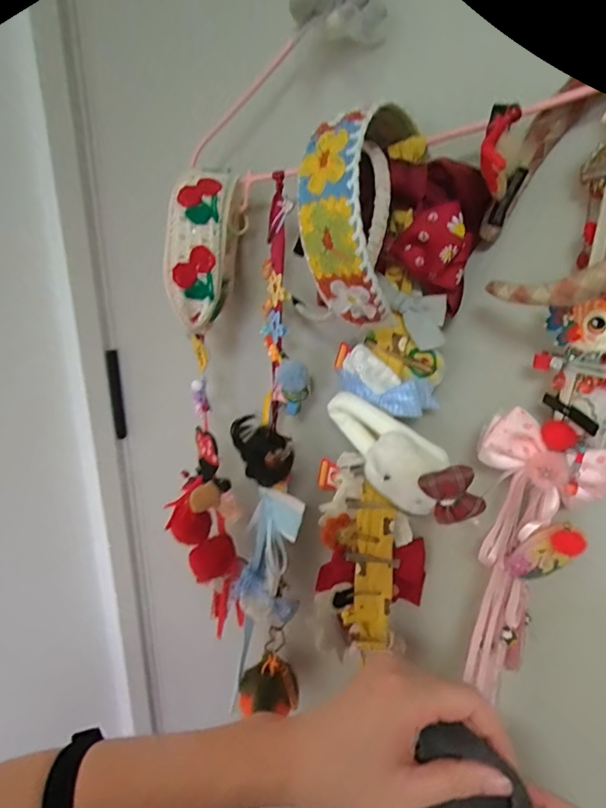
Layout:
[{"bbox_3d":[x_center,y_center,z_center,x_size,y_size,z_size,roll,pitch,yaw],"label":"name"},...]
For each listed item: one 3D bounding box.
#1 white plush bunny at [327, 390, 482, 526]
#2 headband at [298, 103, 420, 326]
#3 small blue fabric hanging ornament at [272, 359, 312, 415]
[{"bbox_3d":[0.078,0.043,0.390,0.050,0.063,0.140,-14,45,-45],"label":"white plush bunny"},{"bbox_3d":[0.038,-0.127,0.327,0.048,0.134,0.097,9,17,25],"label":"headband"},{"bbox_3d":[-0.009,-0.016,0.444,0.034,0.051,0.035,0,15,-4],"label":"small blue fabric hanging ornament"}]

